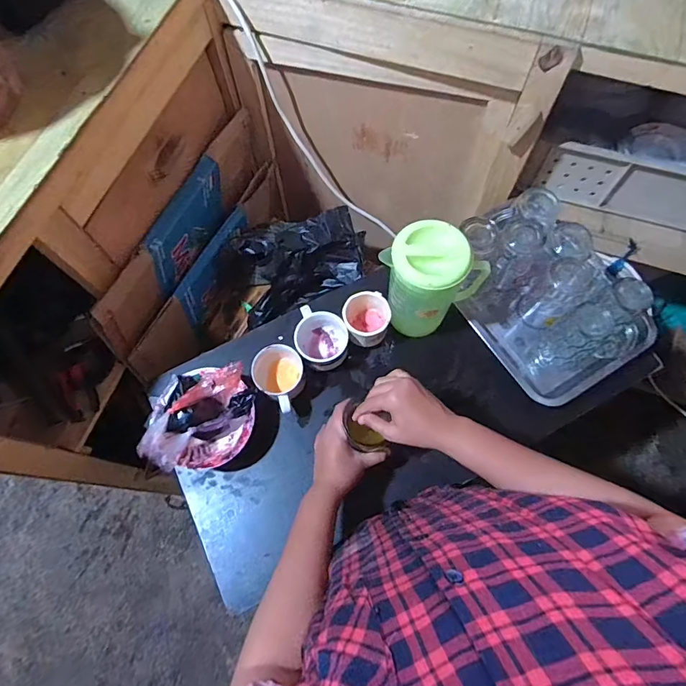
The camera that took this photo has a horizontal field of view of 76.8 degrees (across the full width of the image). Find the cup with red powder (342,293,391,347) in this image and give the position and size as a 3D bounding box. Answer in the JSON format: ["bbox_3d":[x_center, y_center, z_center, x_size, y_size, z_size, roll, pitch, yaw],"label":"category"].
[{"bbox_3d":[0.040,-0.039,0.739,0.076,0.078,0.082,0,70,1],"label":"cup with red powder"}]

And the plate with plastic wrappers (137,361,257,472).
[{"bbox_3d":[-0.217,0.119,0.683,0.157,0.092,0.148,0,70,1],"label":"plate with plastic wrappers"}]

